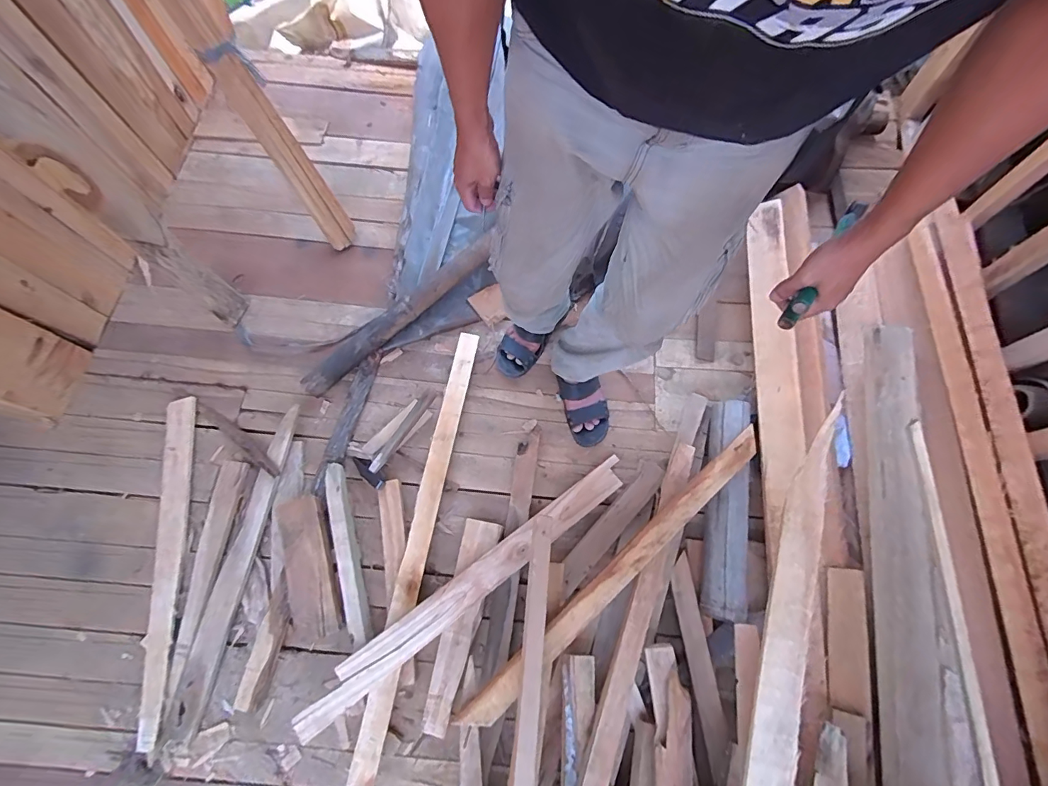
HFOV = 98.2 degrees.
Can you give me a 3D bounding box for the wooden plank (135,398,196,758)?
[{"bbox_3d":[-0.774,0.340,0.987,0.061,0.017,0.705,-8,69,-5],"label":"wooden plank"}]

